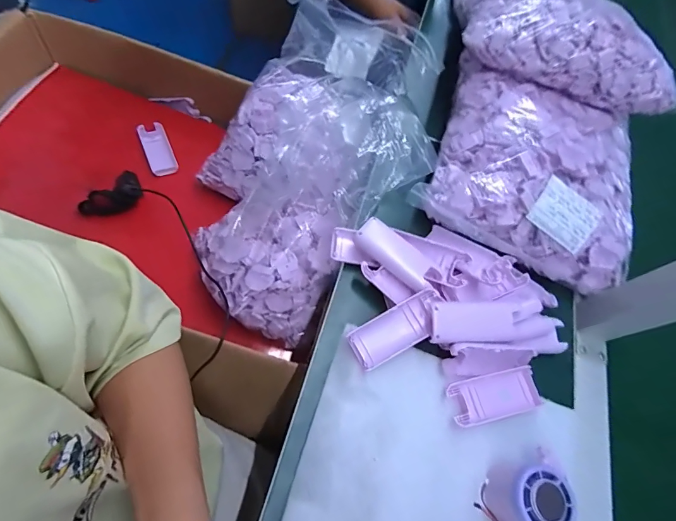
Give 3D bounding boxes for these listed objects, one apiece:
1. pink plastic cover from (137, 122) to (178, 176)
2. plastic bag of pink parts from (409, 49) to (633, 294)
[{"bbox_3d":[-0.326,-0.201,0.681,0.046,0.006,0.108,-21,77,-20],"label":"pink plastic cover"},{"bbox_3d":[0.259,-0.128,0.494,0.264,0.090,0.272,23,63,8],"label":"plastic bag of pink parts"}]

